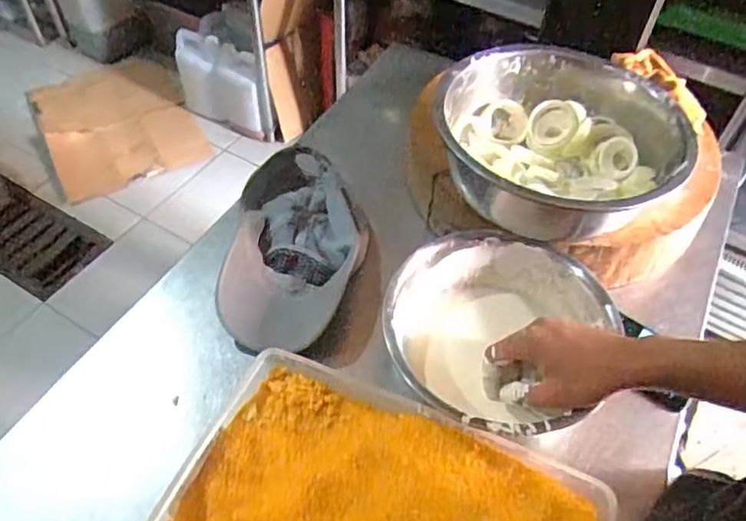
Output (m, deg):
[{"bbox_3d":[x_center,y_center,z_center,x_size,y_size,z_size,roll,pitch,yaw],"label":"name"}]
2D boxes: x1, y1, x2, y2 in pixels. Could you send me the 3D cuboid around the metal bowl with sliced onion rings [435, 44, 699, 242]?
[{"bbox_3d":[0.210,-0.136,0.693,0.260,0.102,0.283,1,51,-2],"label":"metal bowl with sliced onion rings"}]

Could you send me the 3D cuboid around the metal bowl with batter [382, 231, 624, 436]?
[{"bbox_3d":[0.127,0.081,0.625,0.224,0.083,0.223,1,51,-2],"label":"metal bowl with batter"}]

